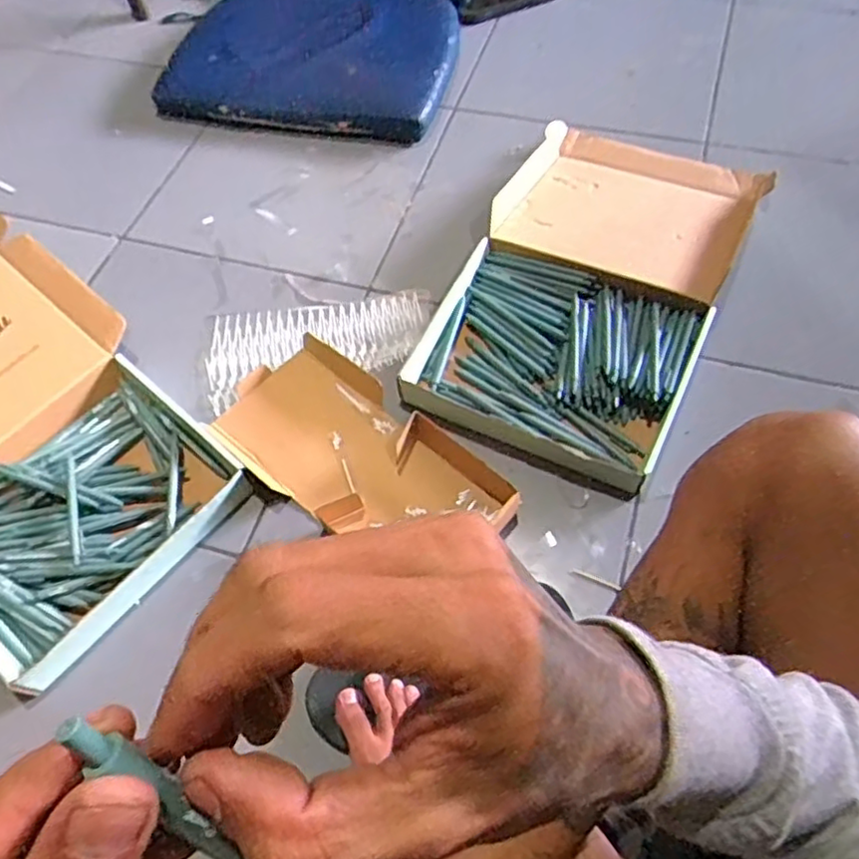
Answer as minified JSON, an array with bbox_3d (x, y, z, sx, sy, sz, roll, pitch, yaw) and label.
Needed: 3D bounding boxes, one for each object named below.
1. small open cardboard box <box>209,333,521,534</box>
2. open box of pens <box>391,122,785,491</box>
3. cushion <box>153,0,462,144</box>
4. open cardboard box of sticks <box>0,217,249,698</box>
[{"bbox_3d":[-0.087,0.032,0.787,0.191,0.062,0.366,-41,67,-16],"label":"small open cardboard box"},{"bbox_3d":[0.210,-0.197,0.893,0.332,0.090,0.543,24,66,16],"label":"open box of pens"},{"bbox_3d":[-0.197,-0.643,1.129,0.480,0.074,0.306,9,63,9],"label":"cushion"},{"bbox_3d":[-0.513,0.001,0.807,0.554,0.071,0.379,37,70,21],"label":"open cardboard box of sticks"}]

